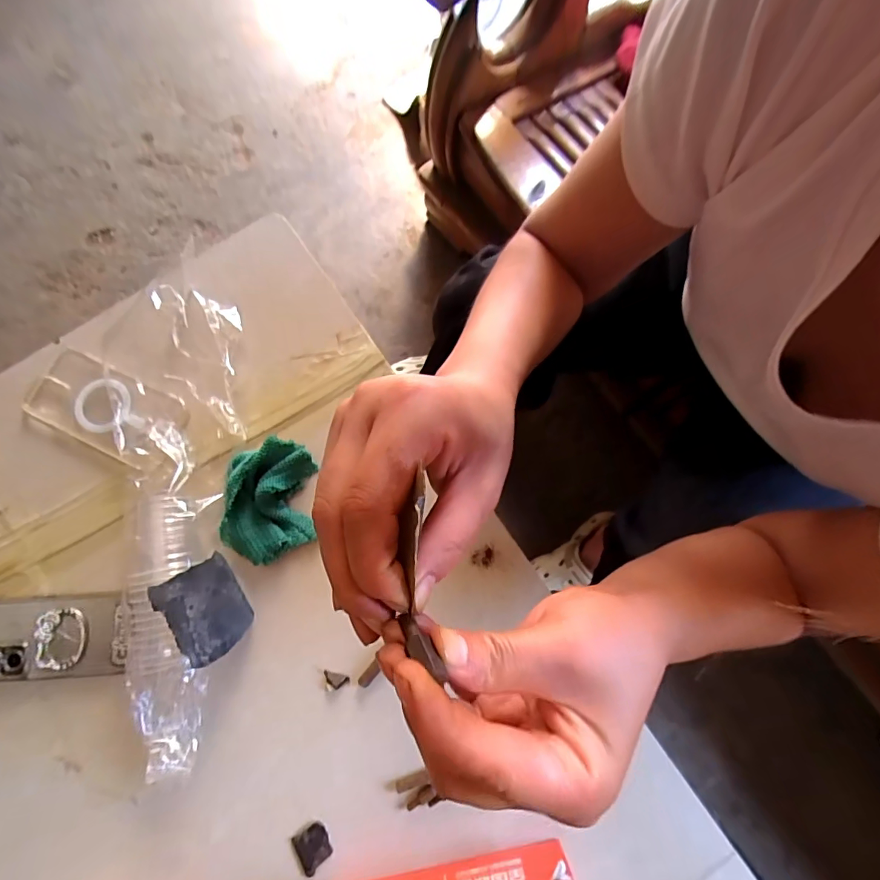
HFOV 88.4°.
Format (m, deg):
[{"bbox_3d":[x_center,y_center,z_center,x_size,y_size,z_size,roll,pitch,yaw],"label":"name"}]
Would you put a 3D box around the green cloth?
[{"bbox_3d":[-0.169,0.059,0.443,0.079,0.034,0.114,-1,80,-1],"label":"green cloth"}]

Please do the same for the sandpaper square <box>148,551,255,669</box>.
[{"bbox_3d":[-0.208,0.149,0.405,0.016,0.068,0.081,-18,102,39],"label":"sandpaper square"}]

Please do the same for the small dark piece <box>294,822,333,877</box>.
[{"bbox_3d":[-0.114,0.367,0.406,0.030,0.004,0.033,-29,82,-6],"label":"small dark piece"}]

